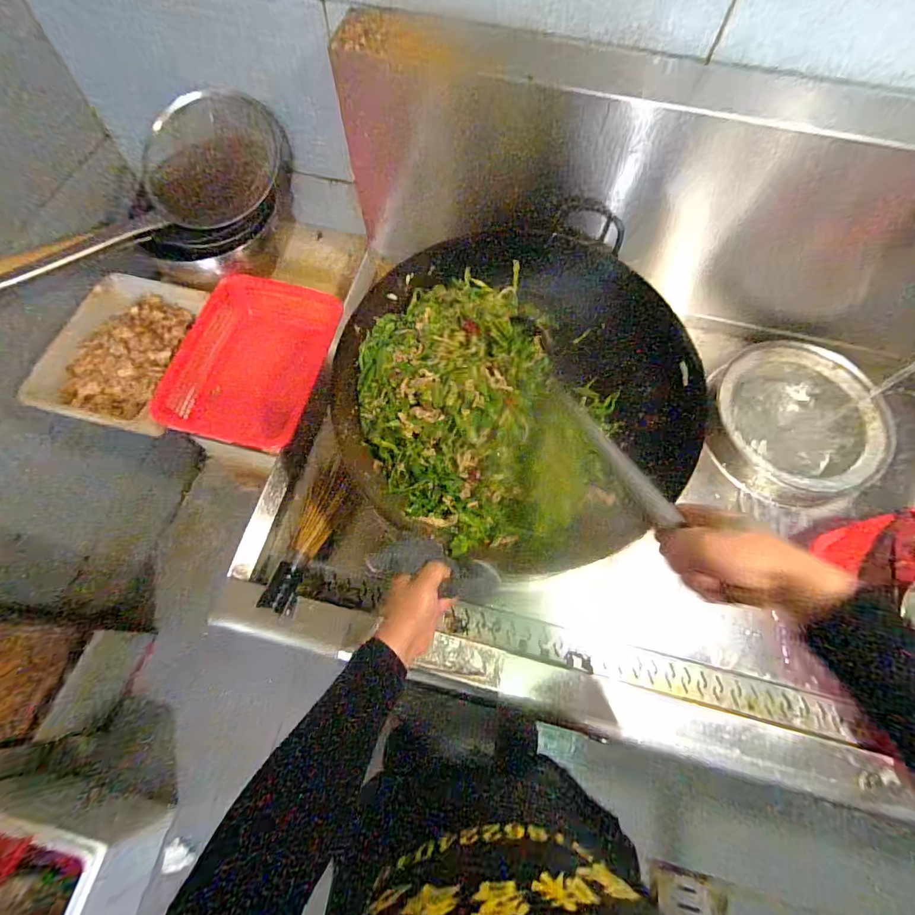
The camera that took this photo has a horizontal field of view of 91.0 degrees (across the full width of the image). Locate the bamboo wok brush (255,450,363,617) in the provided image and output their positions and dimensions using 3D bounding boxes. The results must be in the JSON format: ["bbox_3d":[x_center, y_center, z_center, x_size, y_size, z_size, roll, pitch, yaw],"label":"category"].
[{"bbox_3d":[-0.233,0.124,0.729,0.072,0.055,0.252,22,67,9],"label":"bamboo wok brush"}]

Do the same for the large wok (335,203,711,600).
[{"bbox_3d":[0.094,-0.108,0.713,0.510,0.149,0.514,-12,67,-6],"label":"large wok"}]

